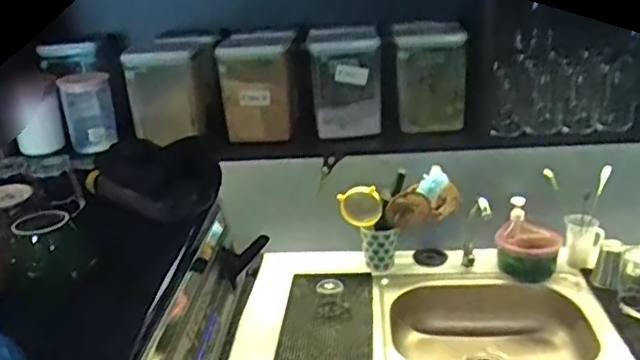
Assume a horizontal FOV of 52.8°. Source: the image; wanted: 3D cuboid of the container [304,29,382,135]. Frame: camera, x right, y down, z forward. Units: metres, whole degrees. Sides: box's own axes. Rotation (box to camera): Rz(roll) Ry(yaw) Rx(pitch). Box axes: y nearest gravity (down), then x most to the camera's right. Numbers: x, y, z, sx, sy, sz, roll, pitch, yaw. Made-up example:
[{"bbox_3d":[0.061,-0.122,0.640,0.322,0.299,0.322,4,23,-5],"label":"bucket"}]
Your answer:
[{"bbox_3d":[0.052,-0.218,1.415,0.150,0.215,0.169,-4,20,-3],"label":"container"}]

